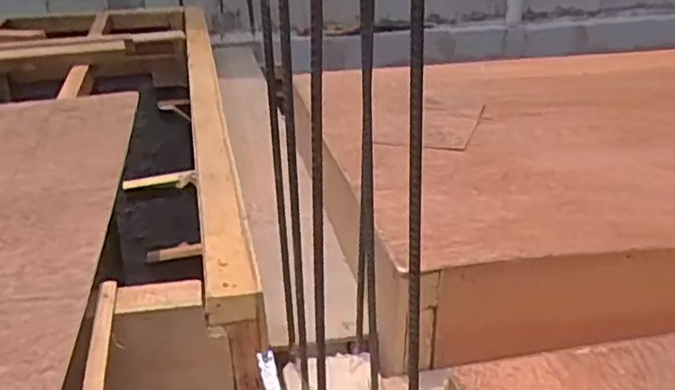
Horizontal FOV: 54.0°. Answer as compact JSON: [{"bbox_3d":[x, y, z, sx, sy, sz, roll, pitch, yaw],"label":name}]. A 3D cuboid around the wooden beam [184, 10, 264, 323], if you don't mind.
[{"bbox_3d":[-0.344,-0.253,1.742,0.084,0.076,1.849,-6,26,-11],"label":"wooden beam"}]

